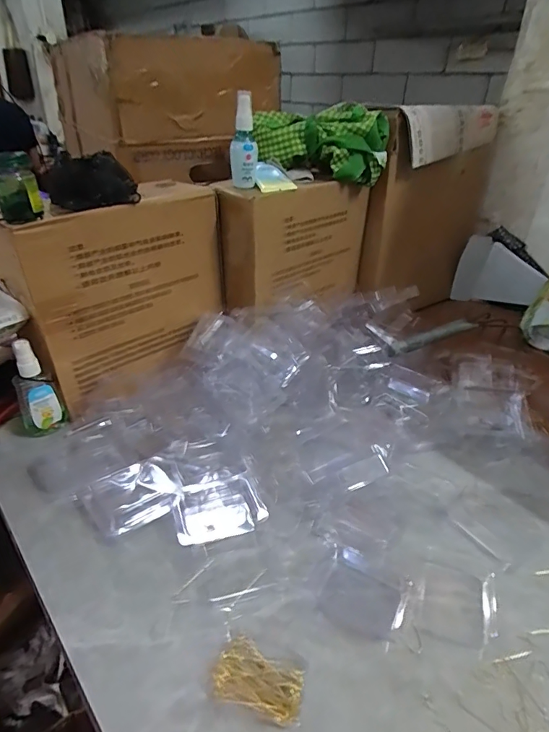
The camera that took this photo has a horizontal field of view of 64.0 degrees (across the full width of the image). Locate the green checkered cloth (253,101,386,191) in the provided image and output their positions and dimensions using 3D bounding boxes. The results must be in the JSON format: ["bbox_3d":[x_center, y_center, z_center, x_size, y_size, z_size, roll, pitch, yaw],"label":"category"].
[{"bbox_3d":[0.077,-0.370,0.726,0.214,0.096,0.097,14,35,18],"label":"green checkered cloth"}]

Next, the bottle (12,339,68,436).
[{"bbox_3d":[-0.304,0.031,0.564,0.047,0.136,0.030,-21,39,-31],"label":"bottle"}]

